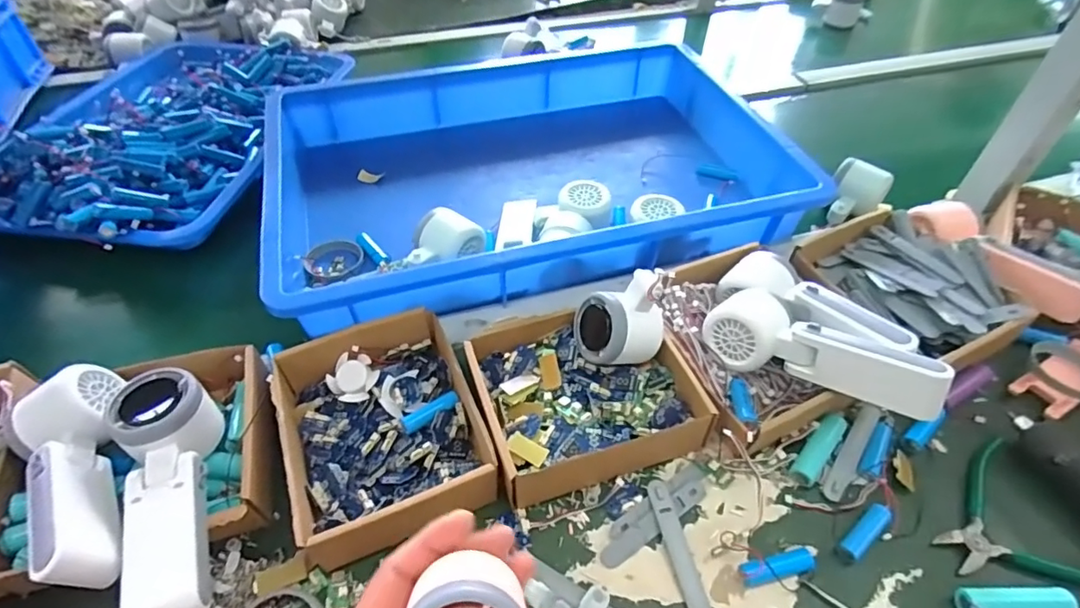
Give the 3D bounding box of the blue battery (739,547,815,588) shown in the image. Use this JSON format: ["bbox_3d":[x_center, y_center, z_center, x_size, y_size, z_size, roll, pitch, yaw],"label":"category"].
[{"bbox_3d":[0.161,0.178,0.369,0.050,0.016,0.015,-11,48,-10],"label":"blue battery"}]

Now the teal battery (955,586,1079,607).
[{"bbox_3d":[0.309,0.196,0.356,0.065,0.021,0.021,0,47,0],"label":"teal battery"}]

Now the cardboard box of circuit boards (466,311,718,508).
[{"bbox_3d":[0.033,0.071,0.447,0.165,0.047,0.144,-15,49,-13],"label":"cardboard box of circuit boards"}]

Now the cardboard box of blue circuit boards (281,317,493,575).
[{"bbox_3d":[-0.124,0.094,0.430,0.140,0.047,0.171,-15,49,-14],"label":"cardboard box of blue circuit boards"}]

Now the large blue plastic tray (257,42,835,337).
[{"bbox_3d":[-0.015,-0.163,0.648,0.552,0.085,0.371,-11,48,-10],"label":"large blue plastic tray"}]

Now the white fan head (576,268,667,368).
[{"bbox_3d":[0.069,0.008,0.449,0.054,0.086,0.058,3,21,-38],"label":"white fan head"}]

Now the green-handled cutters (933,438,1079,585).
[{"bbox_3d":[0.334,0.158,0.389,0.102,0.019,0.110,-13,49,-12],"label":"green-handled cutters"}]

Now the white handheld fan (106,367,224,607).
[{"bbox_3d":[-0.242,0.120,0.356,0.056,0.046,0.172,-19,50,-17],"label":"white handheld fan"}]

